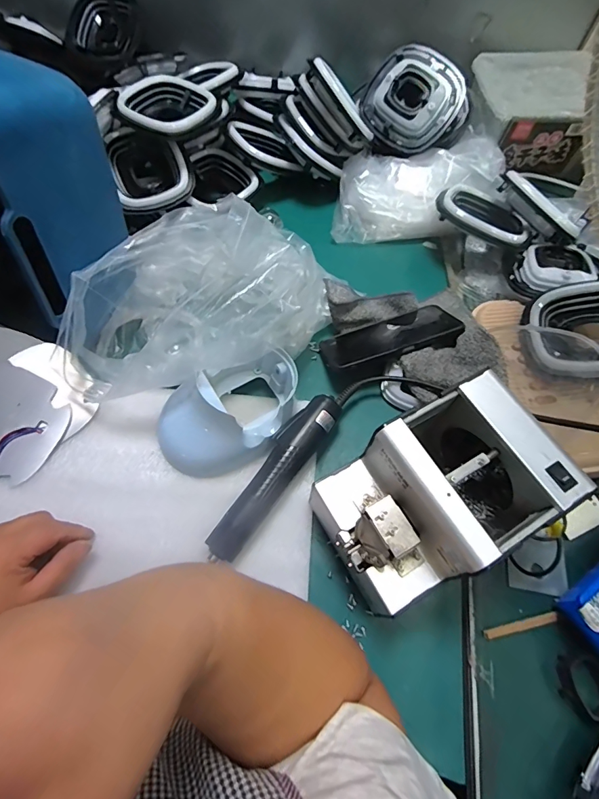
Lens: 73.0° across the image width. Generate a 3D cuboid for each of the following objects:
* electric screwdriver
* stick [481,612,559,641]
[{"bbox_3d":[-0.025,0.077,0.426,0.040,0.027,0.194,35,70,13],"label":"electric screwdriver"},{"bbox_3d":[0.214,0.216,0.387,0.079,0.006,0.009,-10,67,-6],"label":"stick"}]

